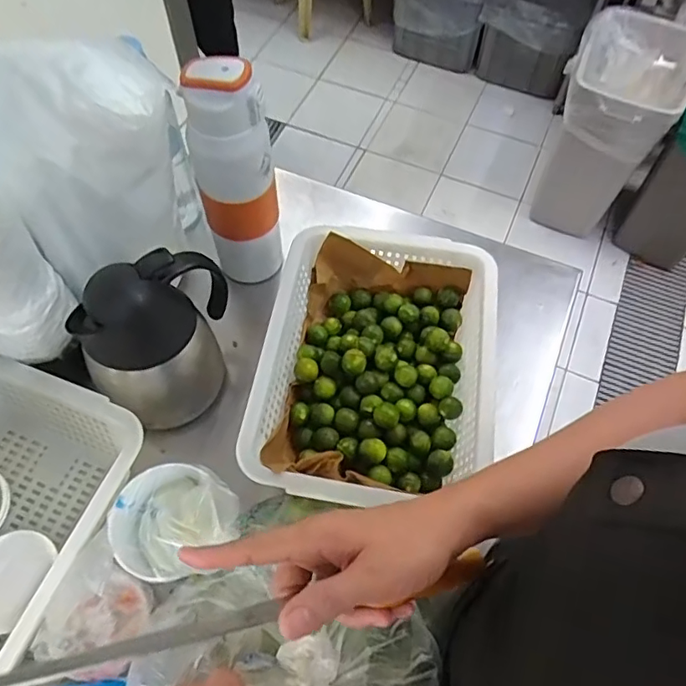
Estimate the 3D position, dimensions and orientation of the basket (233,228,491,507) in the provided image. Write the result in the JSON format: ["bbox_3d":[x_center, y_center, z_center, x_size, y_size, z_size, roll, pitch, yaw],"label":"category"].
[{"bbox_3d":[0.032,0.025,0.592,0.219,0.087,0.305,12,61,6],"label":"basket"}]

